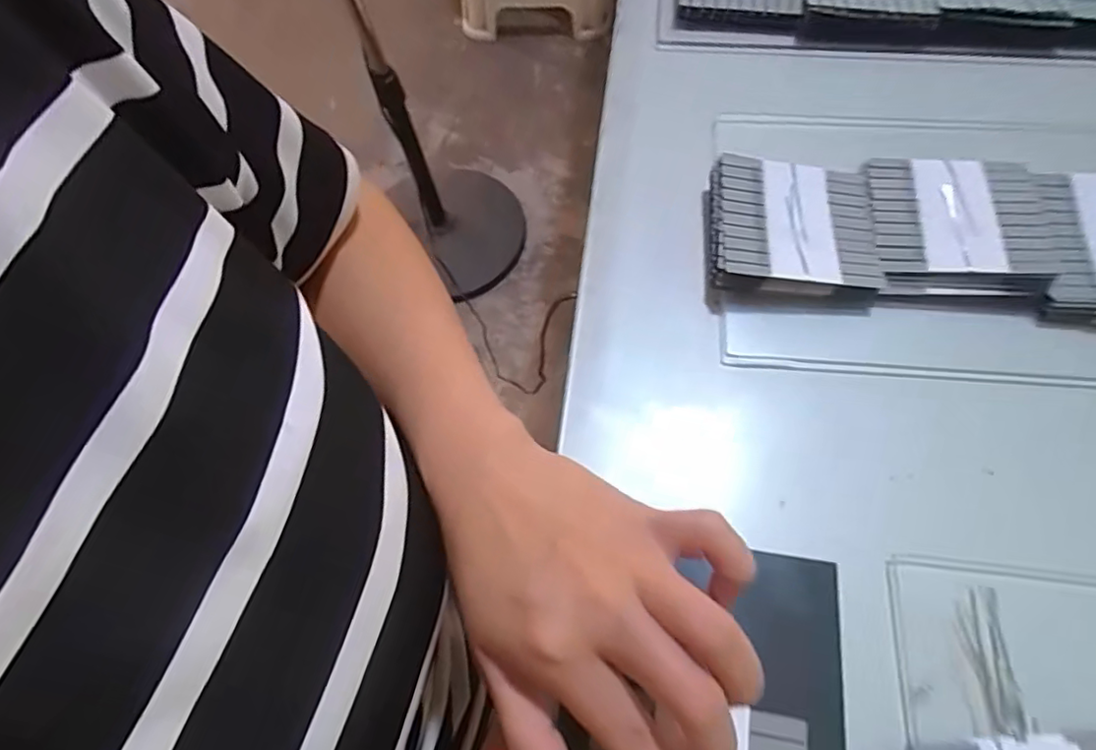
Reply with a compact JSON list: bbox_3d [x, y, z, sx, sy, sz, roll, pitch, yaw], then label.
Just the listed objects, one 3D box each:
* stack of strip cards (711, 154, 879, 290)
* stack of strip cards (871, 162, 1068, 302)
[{"bbox_3d":[0.126,-0.077,0.316,0.079,0.024,0.074,5,63,5],"label":"stack of strip cards"},{"bbox_3d":[0.214,-0.076,0.311,0.091,0.022,0.083,6,63,6],"label":"stack of strip cards"}]

